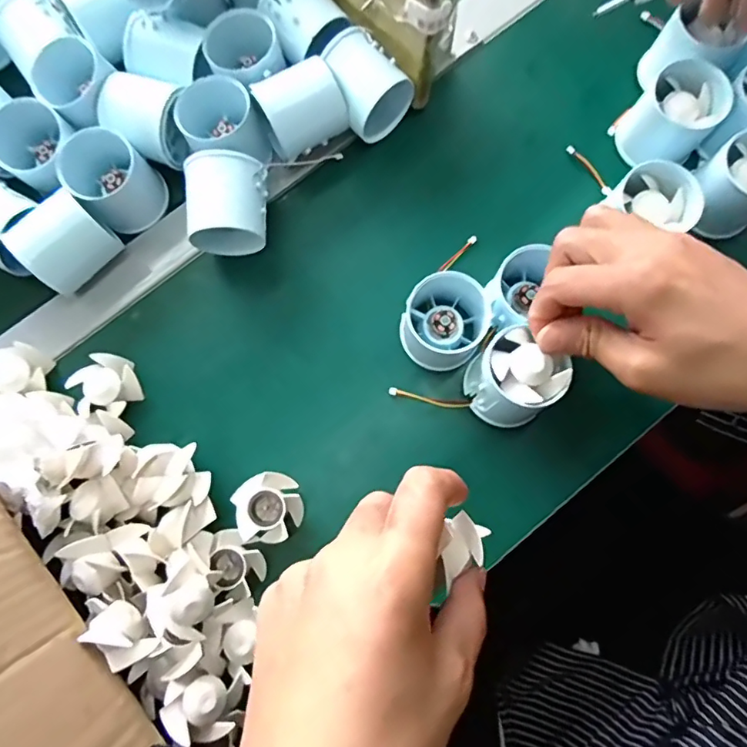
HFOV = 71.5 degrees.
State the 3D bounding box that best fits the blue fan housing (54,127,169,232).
[{"bbox_3d":[-0.180,-0.134,0.360,0.051,0.050,0.047,-41,81,-6],"label":"blue fan housing"}]

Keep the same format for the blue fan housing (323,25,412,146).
[{"bbox_3d":[-0.003,-0.201,0.368,0.047,0.054,0.056,-35,80,-5],"label":"blue fan housing"}]

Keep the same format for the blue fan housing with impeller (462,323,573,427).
[{"bbox_3d":[0.087,0.004,0.324,0.051,0.053,0.049,0,79,1],"label":"blue fan housing with impeller"}]

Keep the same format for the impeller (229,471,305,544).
[{"bbox_3d":[-0.067,0.086,0.334,0.041,0.015,0.043,-11,79,-1],"label":"impeller"}]

